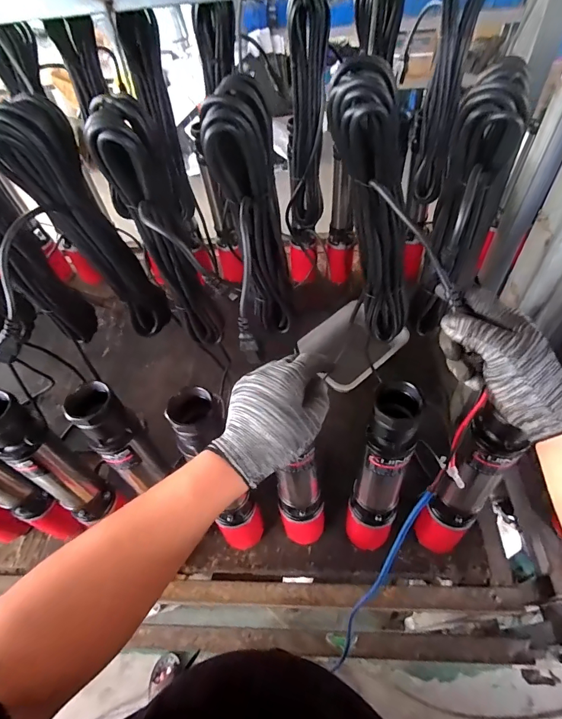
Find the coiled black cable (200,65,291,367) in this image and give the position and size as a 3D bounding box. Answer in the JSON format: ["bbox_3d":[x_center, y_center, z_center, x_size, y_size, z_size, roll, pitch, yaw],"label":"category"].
[{"bbox_3d":[-0.032,-0.135,0.486,0.083,0.342,0.072,-8,53,0],"label":"coiled black cable"}]

